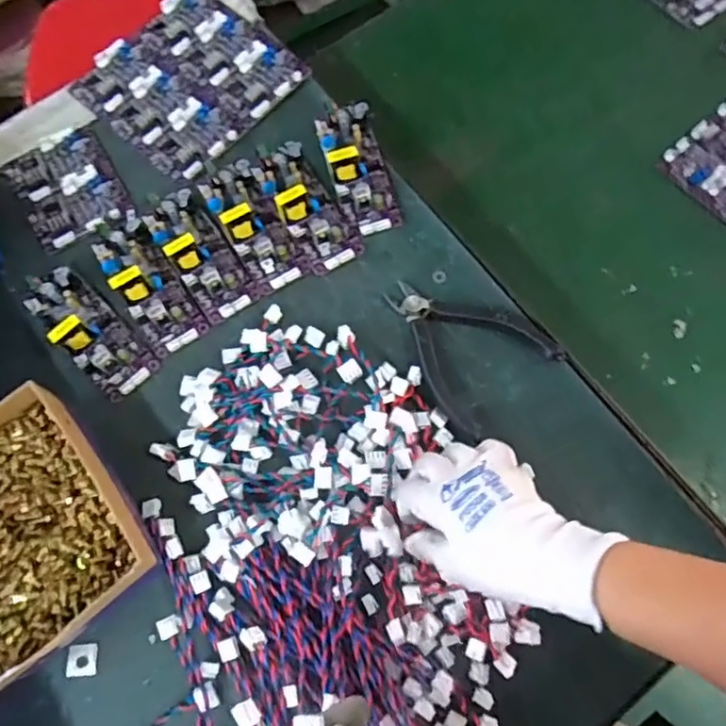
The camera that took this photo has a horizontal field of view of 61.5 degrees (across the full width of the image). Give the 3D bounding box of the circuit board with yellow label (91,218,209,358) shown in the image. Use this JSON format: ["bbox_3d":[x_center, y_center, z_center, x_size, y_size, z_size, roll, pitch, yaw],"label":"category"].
[{"bbox_3d":[-0.194,-0.072,0.546,0.054,0.029,0.125,-33,73,-10],"label":"circuit board with yellow label"}]

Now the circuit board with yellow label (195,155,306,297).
[{"bbox_3d":[-0.103,-0.128,0.563,0.054,0.025,0.126,-27,72,-8],"label":"circuit board with yellow label"}]

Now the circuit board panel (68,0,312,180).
[{"bbox_3d":[-0.181,-0.298,0.635,0.183,0.012,0.183,42,76,14],"label":"circuit board panel"}]

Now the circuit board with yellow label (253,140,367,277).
[{"bbox_3d":[-0.053,-0.153,0.567,0.055,0.025,0.136,-29,73,-9],"label":"circuit board with yellow label"}]

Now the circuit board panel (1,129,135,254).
[{"bbox_3d":[-0.289,-0.174,0.599,0.093,0.011,0.127,-31,73,-10],"label":"circuit board panel"}]

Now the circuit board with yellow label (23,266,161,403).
[{"bbox_3d":[-0.244,-0.032,0.535,0.051,0.032,0.135,-43,75,-13],"label":"circuit board with yellow label"}]

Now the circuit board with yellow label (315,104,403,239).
[{"bbox_3d":[-0.004,-0.187,0.581,0.055,0.032,0.129,-14,71,-4],"label":"circuit board with yellow label"}]

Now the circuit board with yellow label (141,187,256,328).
[{"bbox_3d":[-0.154,-0.105,0.555,0.051,0.030,0.135,-32,73,-10],"label":"circuit board with yellow label"}]

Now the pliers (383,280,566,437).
[{"bbox_3d":[0.081,-0.020,0.535,0.110,0.020,0.146,-43,75,-13],"label":"pliers"}]

